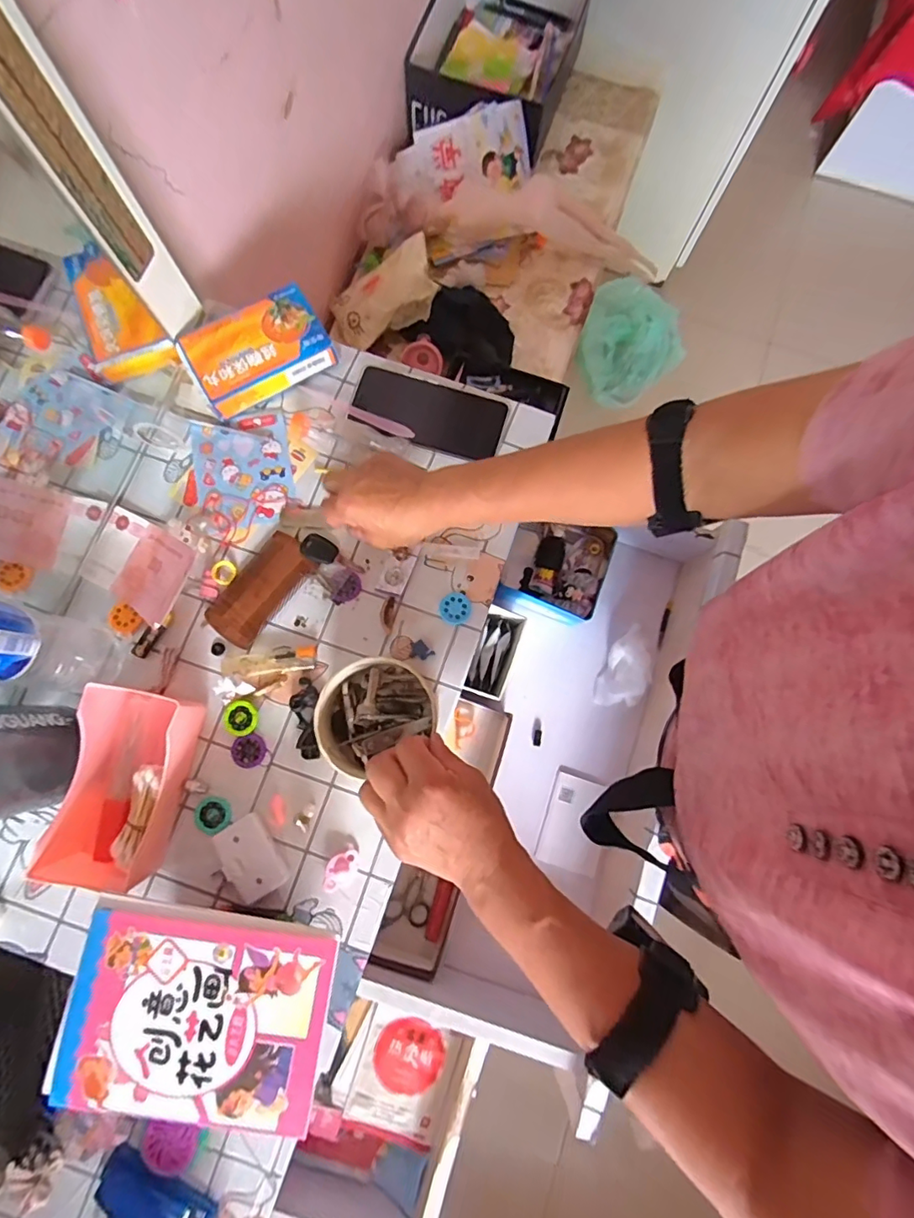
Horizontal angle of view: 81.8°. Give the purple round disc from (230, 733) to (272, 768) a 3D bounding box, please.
[{"bbox_3d":[-0.189,0.131,0.481,0.031,0.004,0.033,0,79,-1],"label":"purple round disc"}]

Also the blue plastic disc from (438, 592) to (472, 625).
[{"bbox_3d":[-0.001,-0.001,0.505,0.030,0.004,0.030,0,79,-1],"label":"blue plastic disc"}]

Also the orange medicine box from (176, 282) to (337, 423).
[{"bbox_3d":[-0.201,-0.262,0.534,0.134,0.027,0.087,-30,81,-7],"label":"orange medicine box"}]

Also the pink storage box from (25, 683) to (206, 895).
[{"bbox_3d":[-0.279,0.145,0.446,0.098,0.052,0.154,12,79,1],"label":"pink storage box"}]

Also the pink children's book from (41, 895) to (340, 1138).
[{"bbox_3d":[-0.185,0.287,0.377,0.180,0.010,0.131,9,79,0],"label":"pink children's book"}]

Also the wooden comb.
[{"bbox_3d":[-0.188,-0.020,0.505,0.054,0.010,0.111,38,81,6],"label":"wooden comb"}]

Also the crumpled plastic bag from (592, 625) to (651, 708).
[{"bbox_3d":[0.204,0.068,0.623,0.052,0.036,0.105,23,79,3],"label":"crumpled plastic bag"}]

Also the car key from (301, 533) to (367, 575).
[{"bbox_3d":[-0.123,-0.050,0.515,0.062,0.013,0.026,33,80,5],"label":"car key"}]

